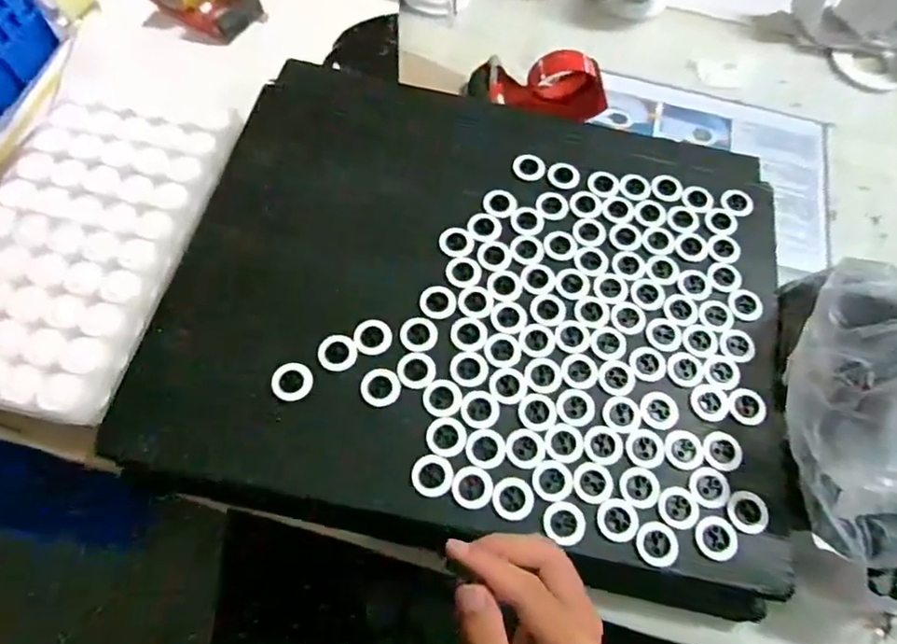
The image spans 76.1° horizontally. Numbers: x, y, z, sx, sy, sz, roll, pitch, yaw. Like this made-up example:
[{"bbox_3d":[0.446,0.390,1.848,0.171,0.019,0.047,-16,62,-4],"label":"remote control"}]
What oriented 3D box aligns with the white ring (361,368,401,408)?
[{"bbox_3d":[-0.050,0.048,0.424,0.029,0.004,0.029,1,64,-2],"label":"white ring"}]

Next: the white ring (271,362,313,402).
[{"bbox_3d":[-0.115,0.044,0.422,0.028,0.005,0.029,1,64,-2],"label":"white ring"}]

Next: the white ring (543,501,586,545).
[{"bbox_3d":[0.080,0.138,0.393,0.028,0.004,0.028,1,64,-2],"label":"white ring"}]

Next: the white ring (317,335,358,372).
[{"bbox_3d":[-0.084,0.023,0.434,0.028,0.008,0.028,1,64,-2],"label":"white ring"}]

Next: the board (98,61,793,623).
[{"bbox_3d":[0.036,-0.029,0.462,0.472,0.017,0.387,12,64,3],"label":"board"}]

